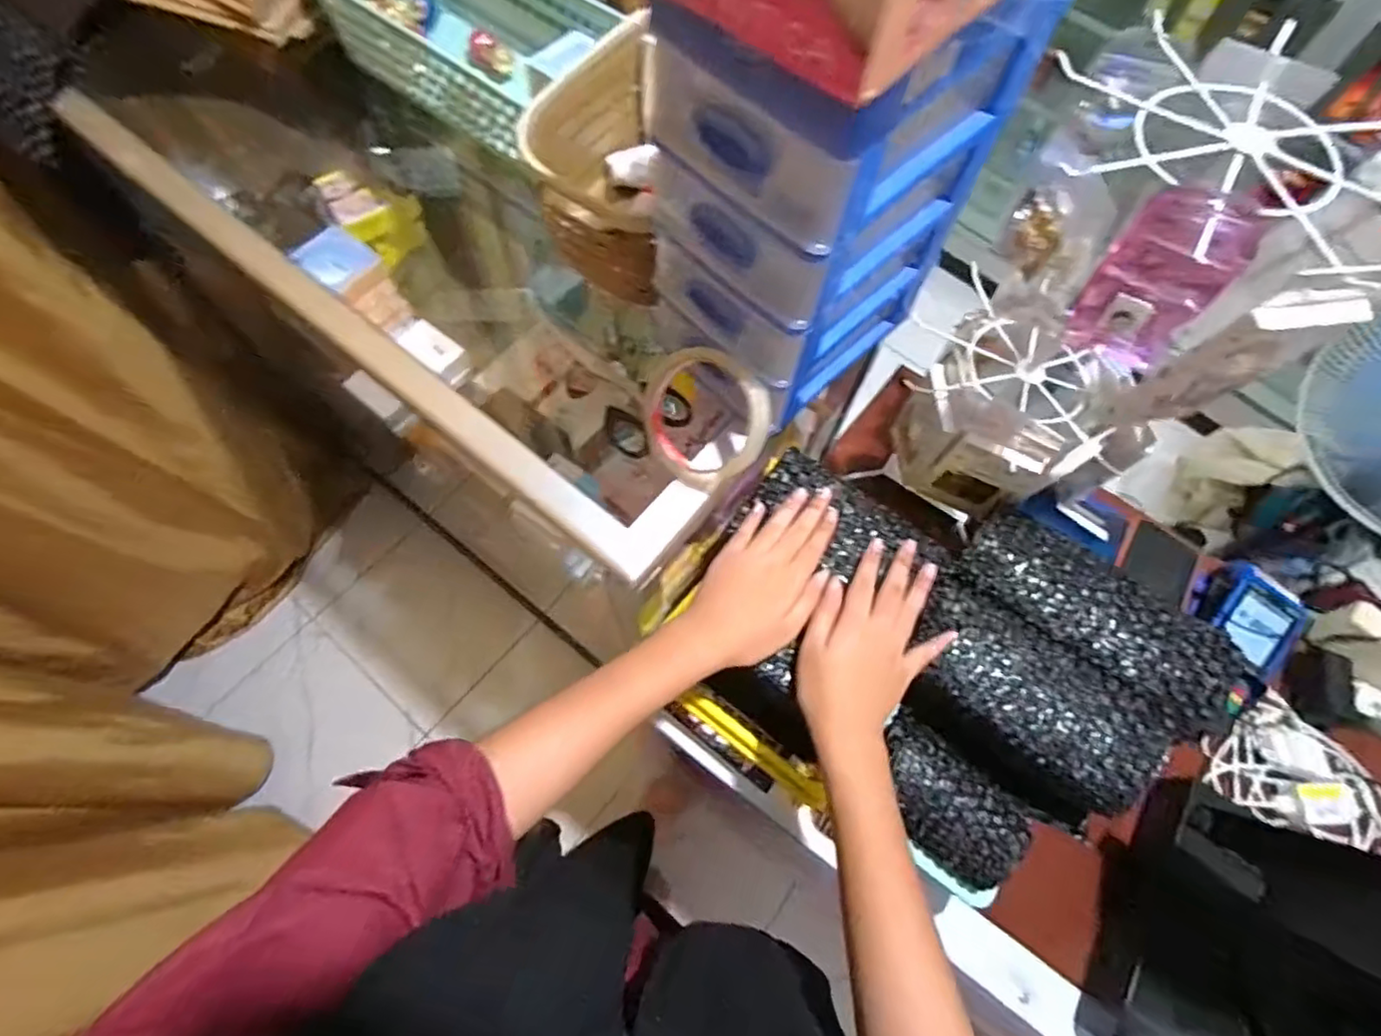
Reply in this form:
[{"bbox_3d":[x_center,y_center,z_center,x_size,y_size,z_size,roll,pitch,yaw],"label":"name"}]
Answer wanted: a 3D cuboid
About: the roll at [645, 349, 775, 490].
[{"bbox_3d":[0.009,-0.071,0.451,0.092,0.019,0.090,6,105,22],"label":"roll"}]

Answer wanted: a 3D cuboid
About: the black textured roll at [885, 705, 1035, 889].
[{"bbox_3d":[0.210,0.230,0.525,0.124,0.046,0.080,40,70,13],"label":"black textured roll"}]

